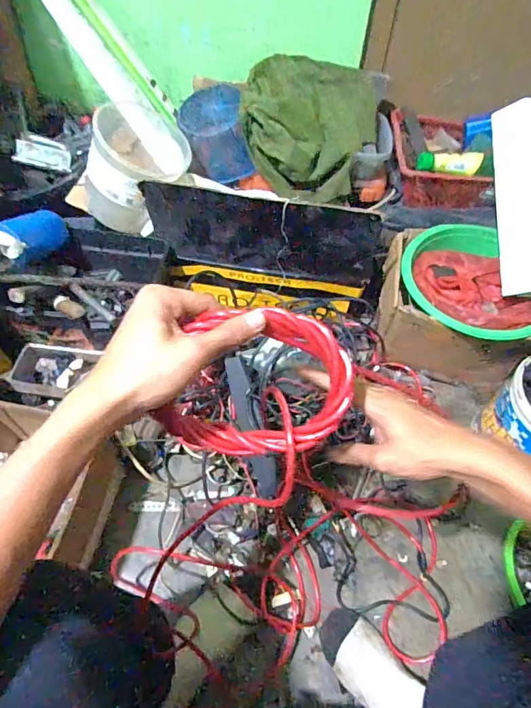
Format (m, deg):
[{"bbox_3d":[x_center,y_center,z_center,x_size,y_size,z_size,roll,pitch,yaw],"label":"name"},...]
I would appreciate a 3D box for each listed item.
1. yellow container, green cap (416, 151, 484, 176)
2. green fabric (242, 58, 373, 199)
[{"bbox_3d":[0.345,-0.360,0.819,0.111,0.034,0.026,6,56,3],"label":"yellow container, green cap"},{"bbox_3d":[0.089,-0.455,0.880,0.254,0.141,0.265,10,56,5],"label":"green fabric"}]

